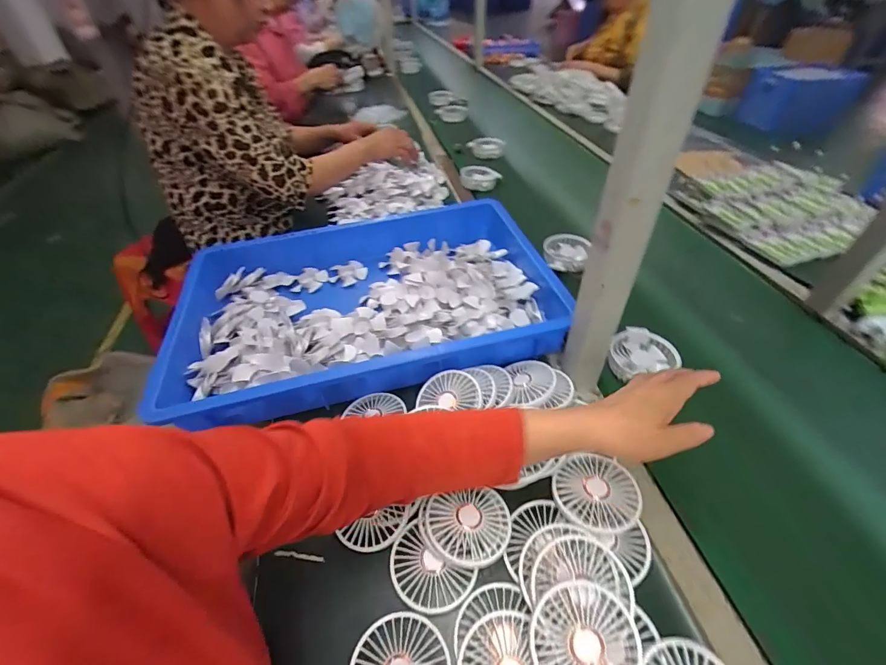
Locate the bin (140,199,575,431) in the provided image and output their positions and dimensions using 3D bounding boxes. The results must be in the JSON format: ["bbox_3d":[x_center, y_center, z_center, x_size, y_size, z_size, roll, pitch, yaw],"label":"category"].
[{"bbox_3d":[-0.133,-0.053,0.637,0.591,0.084,0.367,-10,45,-9],"label":"bin"}]

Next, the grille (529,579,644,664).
[{"bbox_3d":[0.117,0.260,0.327,0.086,0.024,0.086,1,68,-4],"label":"grille"}]

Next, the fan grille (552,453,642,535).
[{"bbox_3d":[0.162,0.171,0.417,0.083,0.018,0.084,-1,45,0],"label":"fan grille"}]

